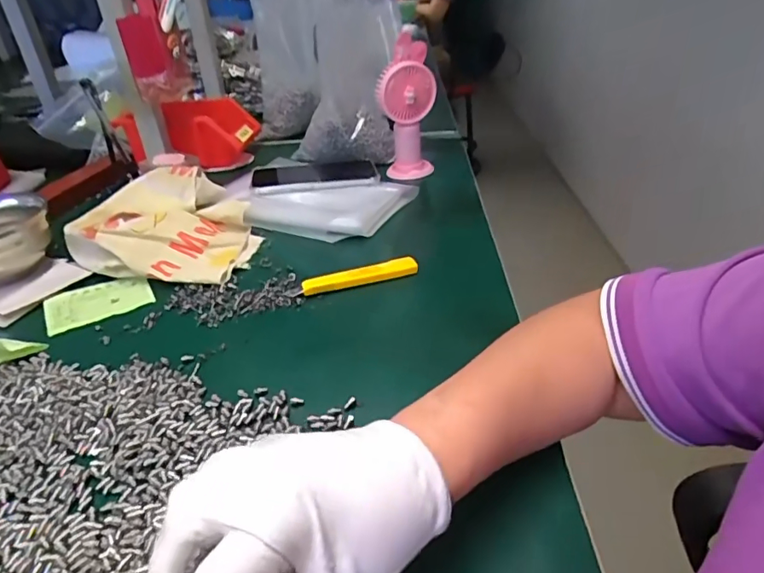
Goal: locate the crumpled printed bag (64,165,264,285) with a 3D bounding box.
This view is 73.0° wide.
[{"bbox_3d":[-0.236,-0.075,0.580,0.201,0.060,0.178,4,33,10],"label":"crumpled printed bag"}]

